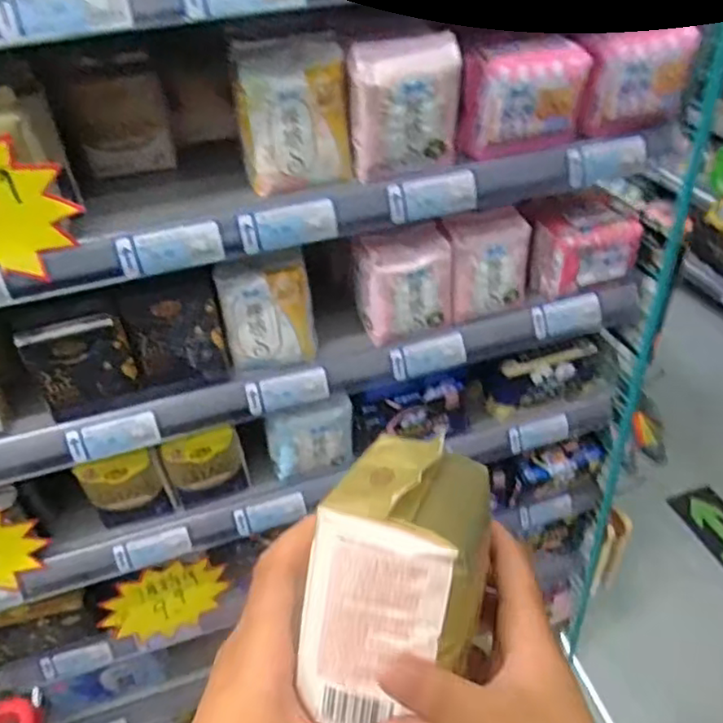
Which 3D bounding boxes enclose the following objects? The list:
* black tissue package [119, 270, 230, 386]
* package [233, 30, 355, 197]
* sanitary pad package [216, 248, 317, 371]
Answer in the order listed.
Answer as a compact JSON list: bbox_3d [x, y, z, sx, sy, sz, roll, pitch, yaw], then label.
[{"bbox_3d":[-0.193,-0.030,0.668,0.094,0.110,0.037,-14,40,-12],"label":"black tissue package"},{"bbox_3d":[-0.062,-0.232,0.592,0.099,0.122,0.057,-7,39,-4],"label":"package"},{"bbox_3d":[-0.103,-0.058,0.696,0.095,0.117,0.058,-11,39,-8],"label":"sanitary pad package"}]

